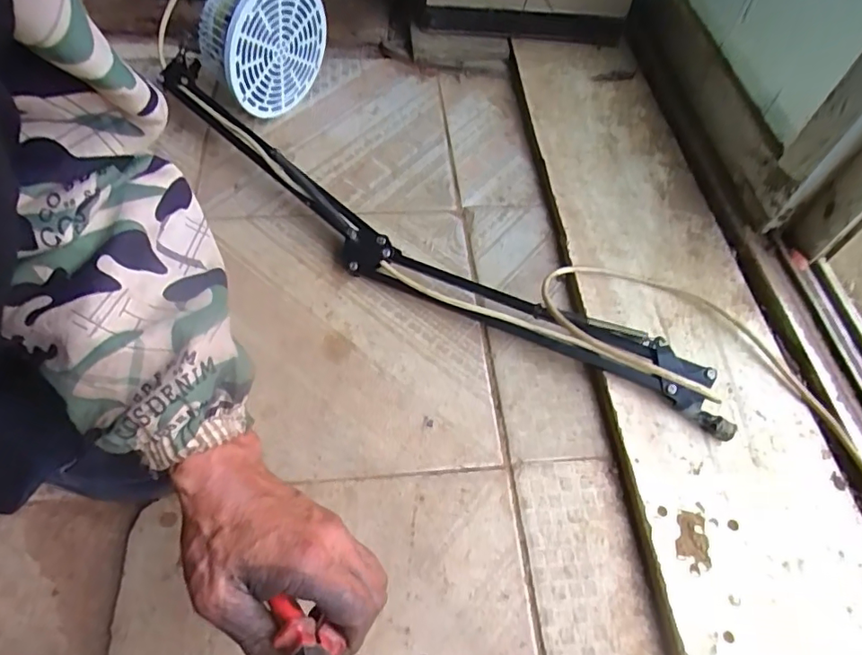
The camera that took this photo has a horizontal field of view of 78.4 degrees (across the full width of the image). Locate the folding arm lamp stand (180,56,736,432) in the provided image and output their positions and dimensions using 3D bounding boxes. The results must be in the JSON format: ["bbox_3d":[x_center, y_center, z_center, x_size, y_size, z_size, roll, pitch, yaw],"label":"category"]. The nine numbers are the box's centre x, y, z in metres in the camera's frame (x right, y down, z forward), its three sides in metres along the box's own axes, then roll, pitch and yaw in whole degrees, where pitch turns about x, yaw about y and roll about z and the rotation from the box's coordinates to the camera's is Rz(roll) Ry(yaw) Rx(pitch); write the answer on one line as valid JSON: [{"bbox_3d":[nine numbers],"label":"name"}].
[{"bbox_3d":[-0.031,-0.090,0.520,0.670,0.066,0.089,33,63,16],"label":"folding arm lamp stand"}]

